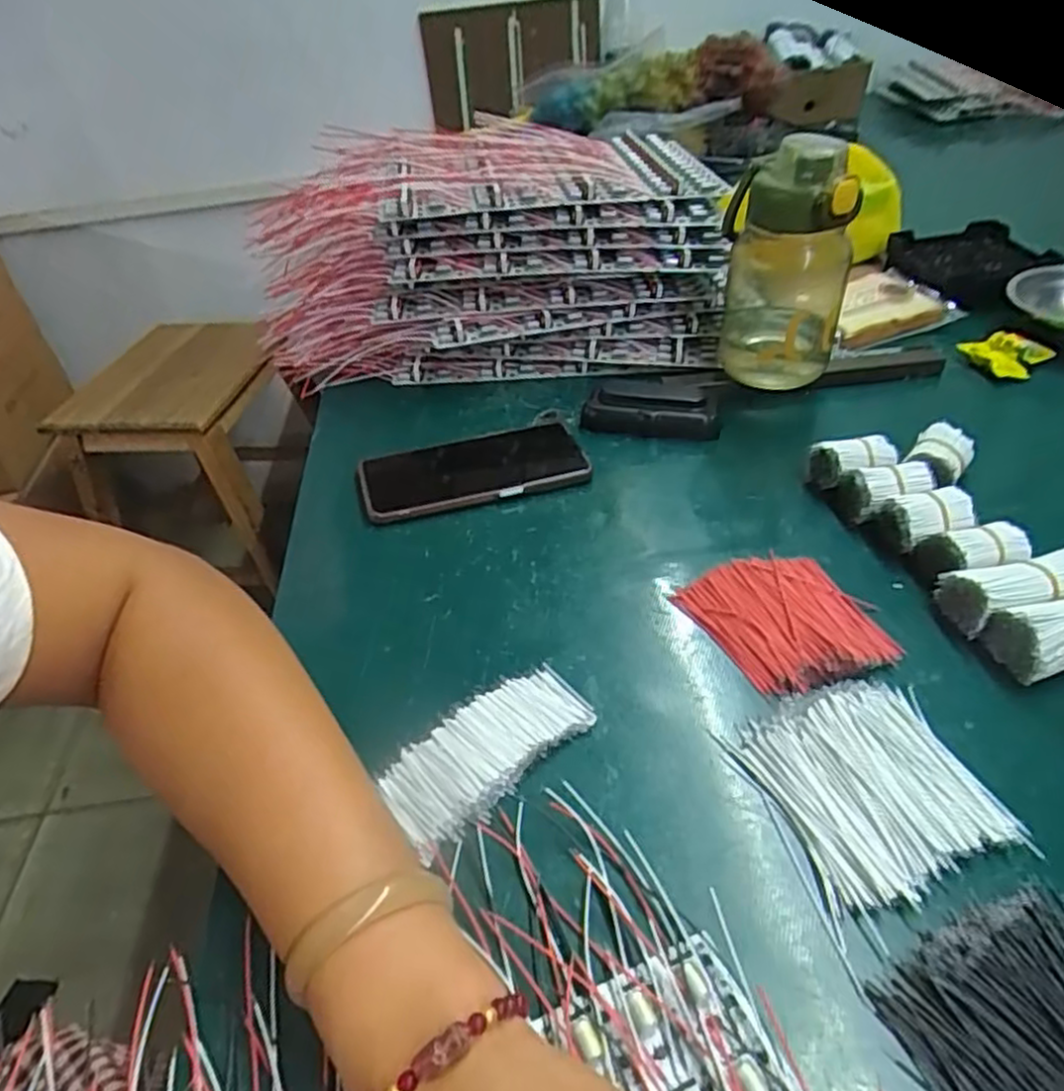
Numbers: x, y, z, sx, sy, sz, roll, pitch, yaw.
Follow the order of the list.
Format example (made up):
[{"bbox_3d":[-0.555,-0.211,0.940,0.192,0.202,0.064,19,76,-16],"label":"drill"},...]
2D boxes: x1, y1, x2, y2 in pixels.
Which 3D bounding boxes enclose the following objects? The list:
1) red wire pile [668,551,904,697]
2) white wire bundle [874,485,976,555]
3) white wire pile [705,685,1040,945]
[{"bbox_3d":[0.143,0.039,0.402,0.086,0.016,0.095,-21,44,-19],"label":"red wire pile"},{"bbox_3d":[0.240,-0.011,0.437,0.046,0.034,0.035,-7,41,-3],"label":"white wire bundle"},{"bbox_3d":[0.154,0.107,0.324,0.095,0.016,0.092,-15,42,-12],"label":"white wire pile"}]

